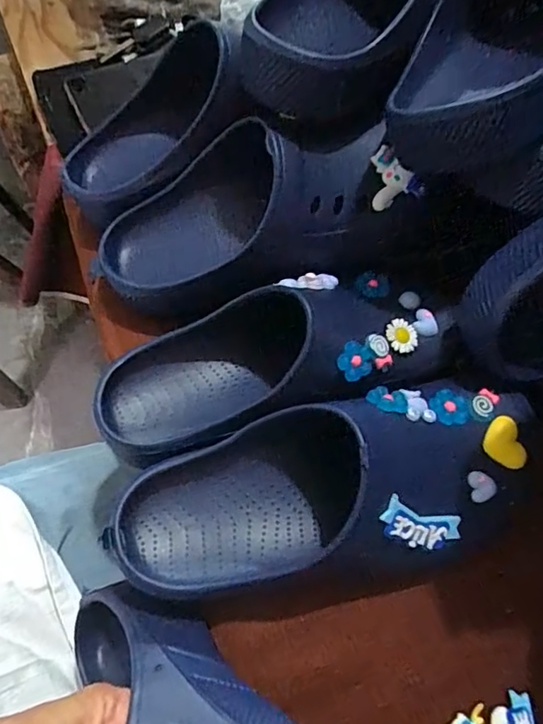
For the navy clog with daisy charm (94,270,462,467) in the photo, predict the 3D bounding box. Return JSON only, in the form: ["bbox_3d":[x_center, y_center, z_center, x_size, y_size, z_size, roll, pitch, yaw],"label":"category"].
[{"bbox_3d":[0.006,-0.007,0.365,0.241,0.077,0.089,-15,67,-10],"label":"navy clog with daisy charm"}]

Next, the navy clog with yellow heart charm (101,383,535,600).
[{"bbox_3d":[0.038,0.074,0.327,0.258,0.082,0.098,-11,66,-8],"label":"navy clog with yellow heart charm"}]

